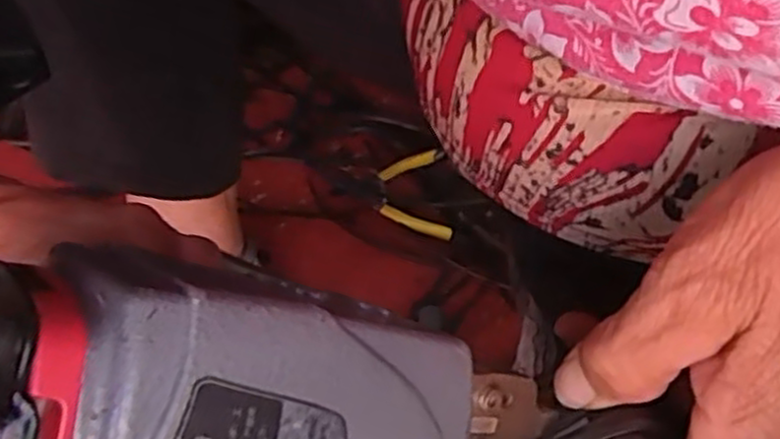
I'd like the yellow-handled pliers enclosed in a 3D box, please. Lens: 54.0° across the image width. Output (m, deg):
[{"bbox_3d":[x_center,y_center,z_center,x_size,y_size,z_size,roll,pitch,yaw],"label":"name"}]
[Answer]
[{"bbox_3d":[-0.003,-0.026,0.822,0.139,0.032,0.130,-4,39,-9],"label":"yellow-handled pliers"}]

